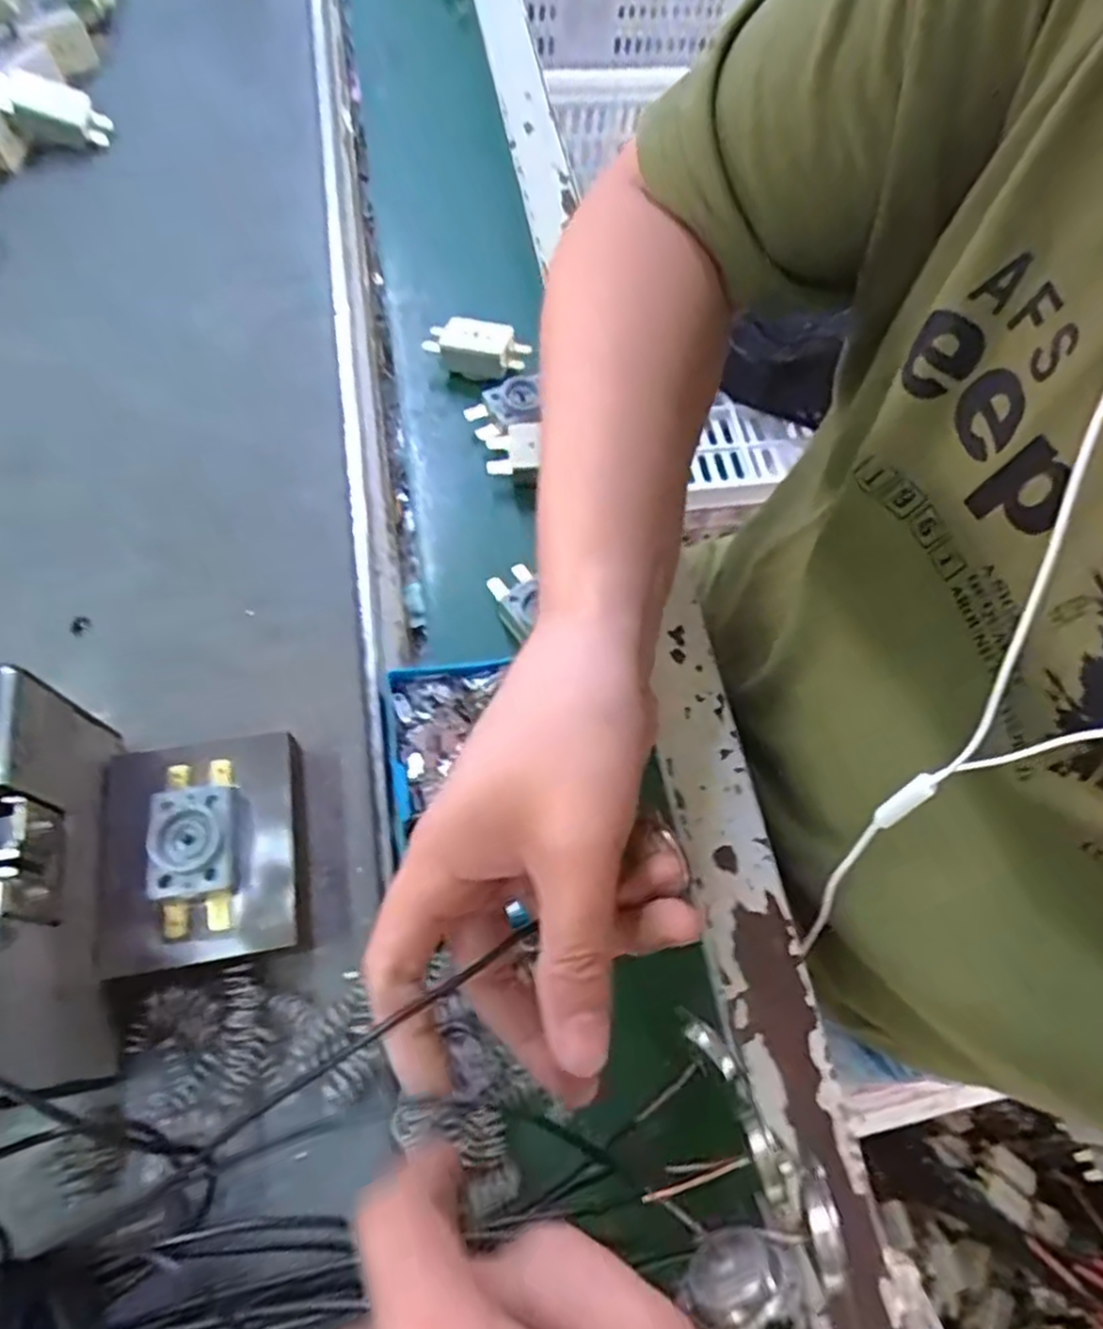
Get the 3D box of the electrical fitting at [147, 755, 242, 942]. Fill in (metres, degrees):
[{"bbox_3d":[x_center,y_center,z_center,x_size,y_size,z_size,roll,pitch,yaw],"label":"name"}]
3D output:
[{"bbox_3d":[-0.125,0.063,0.267,0.030,0.012,0.059,-7,68,-5],"label":"electrical fitting"}]

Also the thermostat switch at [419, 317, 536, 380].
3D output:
[{"bbox_3d":[-0.042,-0.184,0.442,0.056,0.029,0.024,15,64,3],"label":"thermostat switch"}]

